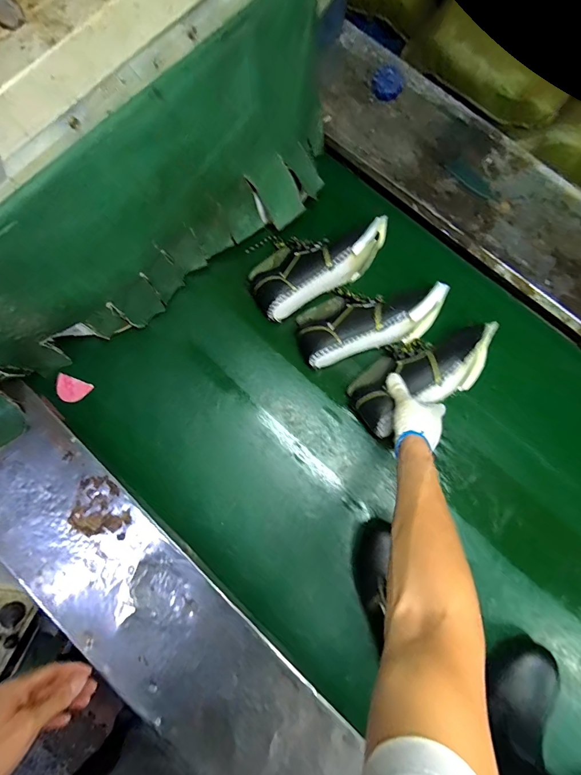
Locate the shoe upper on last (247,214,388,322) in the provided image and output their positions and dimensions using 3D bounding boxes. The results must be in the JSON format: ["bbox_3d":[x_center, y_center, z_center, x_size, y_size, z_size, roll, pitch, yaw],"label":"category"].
[{"bbox_3d":[0.054,-0.260,0.721,0.300,0.082,0.139,-31,80,-5],"label":"shoe upper on last"}]

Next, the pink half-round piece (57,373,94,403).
[{"bbox_3d":[-0.430,0.002,0.718,0.069,0.014,0.050,28,60,8],"label":"pink half-round piece"}]

